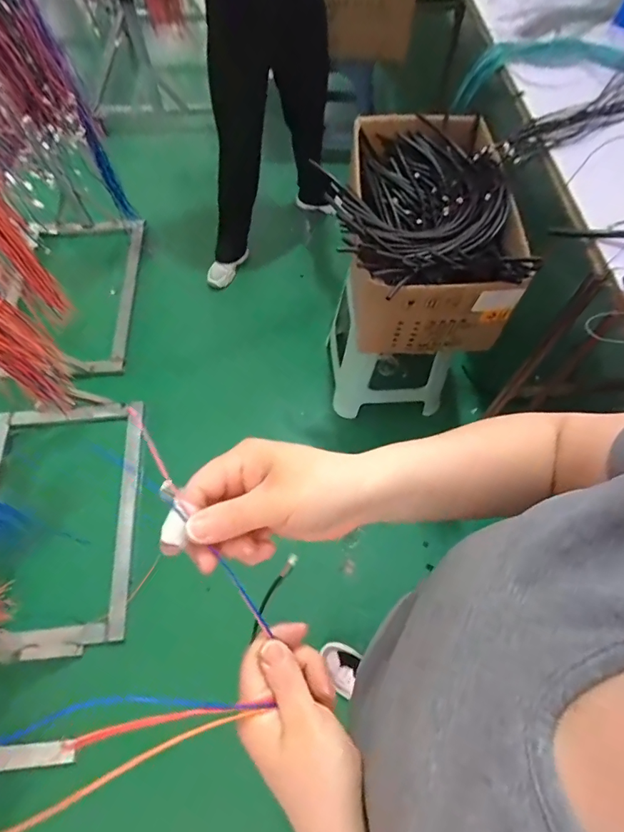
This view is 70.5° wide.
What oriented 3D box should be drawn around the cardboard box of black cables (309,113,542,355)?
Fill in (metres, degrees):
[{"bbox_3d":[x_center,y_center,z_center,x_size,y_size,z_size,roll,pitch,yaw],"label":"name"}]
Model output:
[{"bbox_3d":[0.254,-0.439,1.080,0.385,0.307,0.519,2,64,1],"label":"cardboard box of black cables"}]

